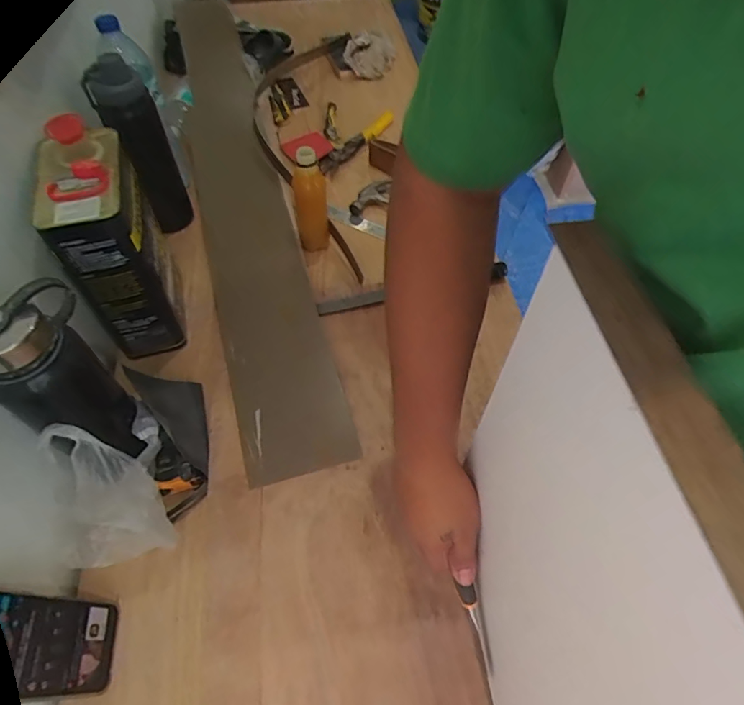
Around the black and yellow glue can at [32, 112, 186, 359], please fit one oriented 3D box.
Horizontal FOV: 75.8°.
[{"bbox_3d":[-0.331,-0.137,0.626,0.103,0.264,0.158,-19,58,-12],"label":"black and yellow glue can"}]

